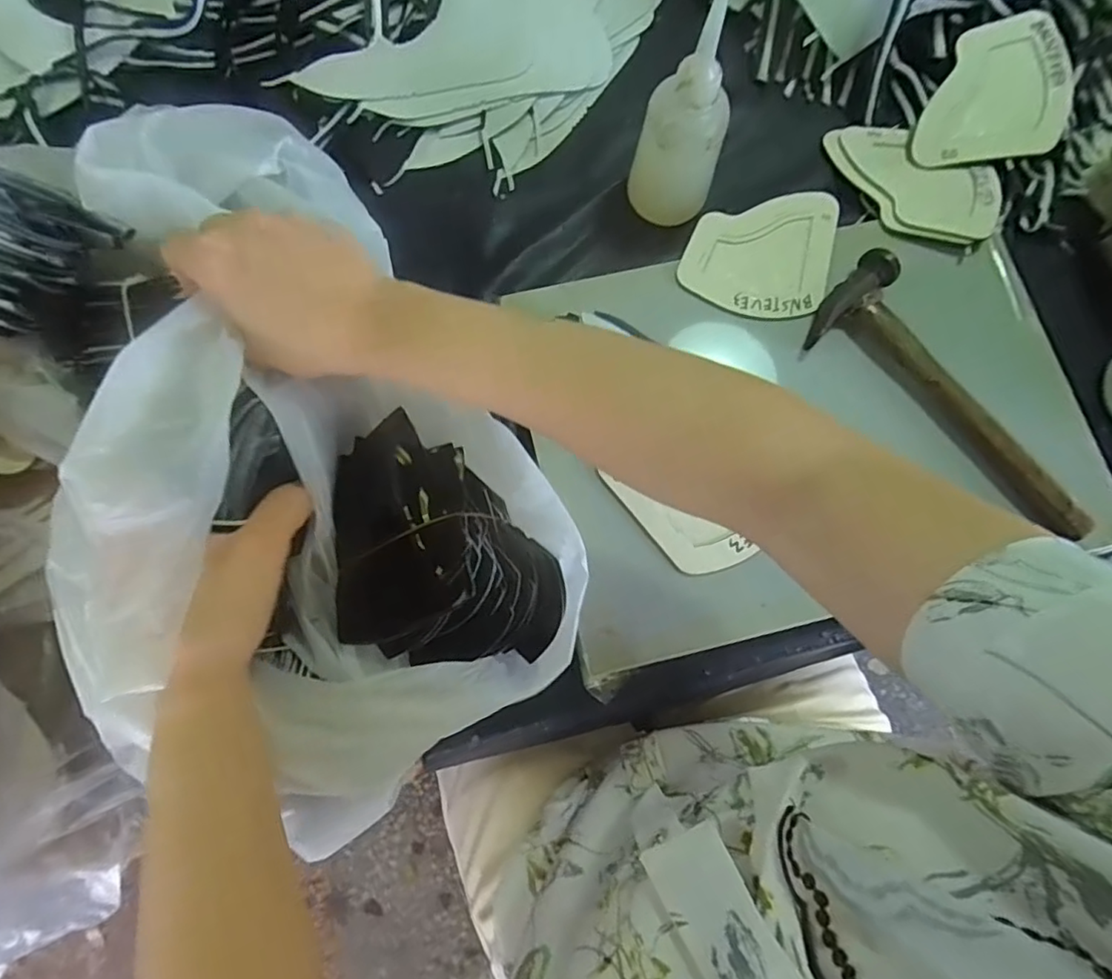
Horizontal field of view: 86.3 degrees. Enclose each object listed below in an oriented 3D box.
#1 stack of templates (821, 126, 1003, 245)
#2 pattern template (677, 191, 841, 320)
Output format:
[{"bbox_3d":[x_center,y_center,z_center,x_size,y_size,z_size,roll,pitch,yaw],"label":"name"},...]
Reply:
[{"bbox_3d":[0.287,-0.252,0.486,0.148,0.011,0.088,34,77,15],"label":"stack of templates"},{"bbox_3d":[0.164,-0.191,0.467,0.108,0.008,0.121,24,79,3],"label":"pattern template"}]

